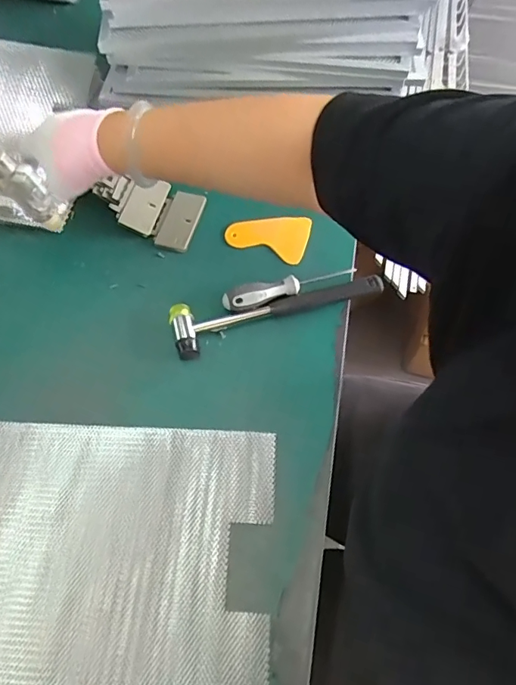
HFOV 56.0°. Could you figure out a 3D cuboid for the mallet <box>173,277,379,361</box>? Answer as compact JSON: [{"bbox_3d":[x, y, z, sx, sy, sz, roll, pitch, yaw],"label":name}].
[{"bbox_3d":[0.020,-0.044,0.564,0.243,0.031,0.060,-18,67,-9],"label":"mallet"}]

